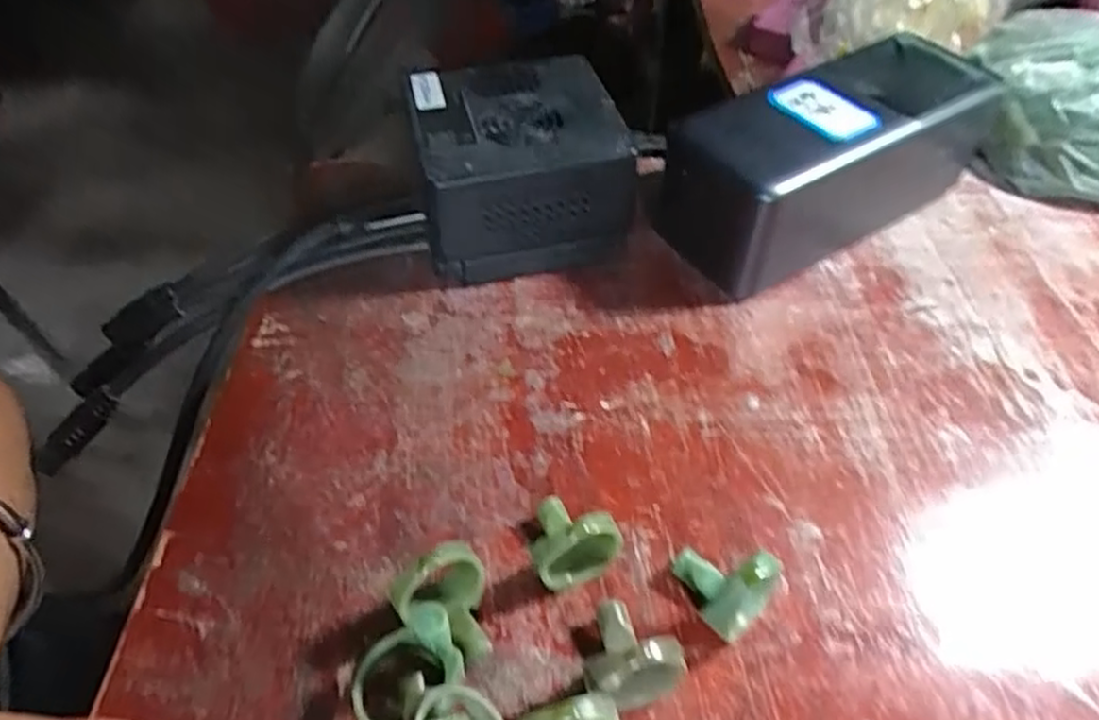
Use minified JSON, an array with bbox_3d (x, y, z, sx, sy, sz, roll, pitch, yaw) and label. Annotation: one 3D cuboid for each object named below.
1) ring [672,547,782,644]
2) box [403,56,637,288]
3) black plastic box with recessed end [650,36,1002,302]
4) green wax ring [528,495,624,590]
[{"bbox_3d":[0.046,0.058,0.189,0.023,0.016,0.024,-1,49,1],"label":"ring"},{"bbox_3d":[-0.014,-0.074,0.280,0.084,0.051,0.080,-5,49,-3],"label":"box"},{"bbox_3d":[0.104,-0.075,0.276,0.131,0.054,0.053,-25,53,-19],"label":"black plastic box with recessed end"},{"bbox_3d":[0.004,0.046,0.194,0.023,0.026,0.023,-1,49,1],"label":"green wax ring"}]

